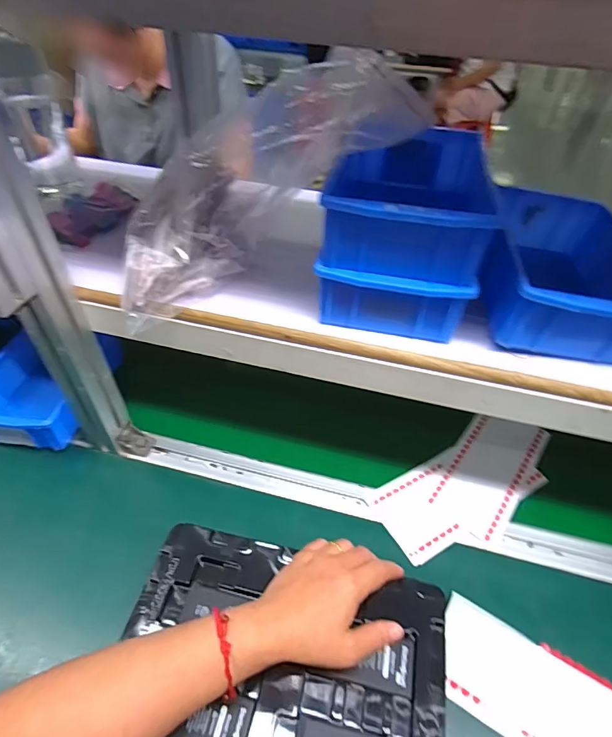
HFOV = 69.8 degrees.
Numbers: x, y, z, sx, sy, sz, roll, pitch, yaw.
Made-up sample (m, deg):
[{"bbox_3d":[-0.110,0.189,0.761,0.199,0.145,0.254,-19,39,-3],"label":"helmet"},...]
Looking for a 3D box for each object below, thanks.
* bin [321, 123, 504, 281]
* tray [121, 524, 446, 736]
[{"bbox_3d":[0.091,-0.149,0.391,0.127,0.060,0.195,12,45,10],"label":"bin"},{"bbox_3d":[-0.025,0.262,0.362,0.273,0.024,0.218,10,42,8],"label":"tray"}]

